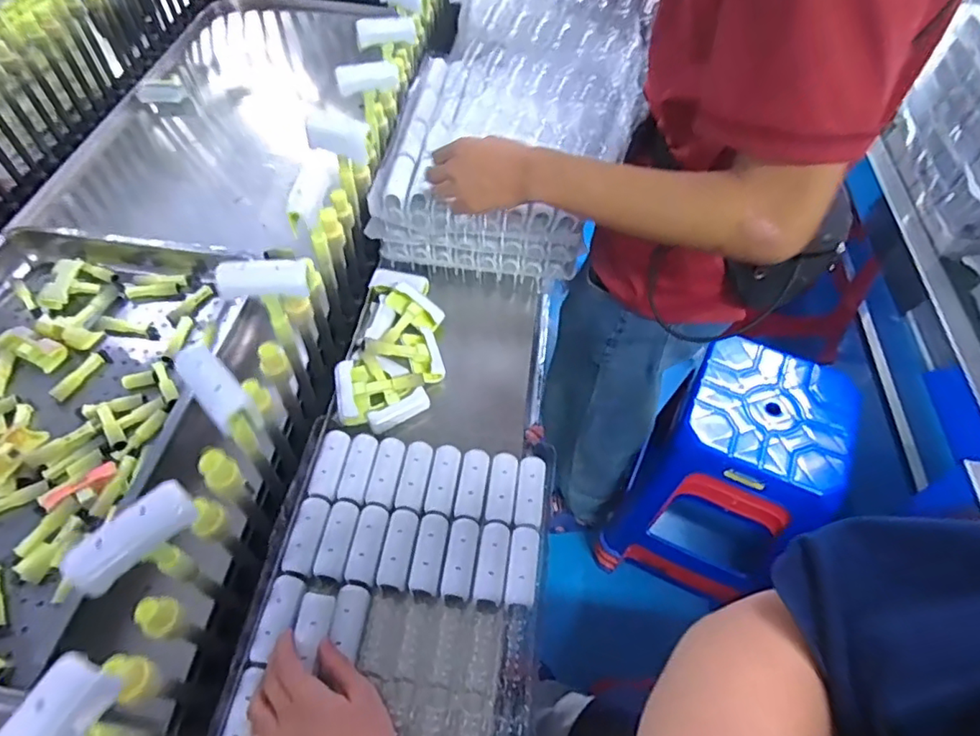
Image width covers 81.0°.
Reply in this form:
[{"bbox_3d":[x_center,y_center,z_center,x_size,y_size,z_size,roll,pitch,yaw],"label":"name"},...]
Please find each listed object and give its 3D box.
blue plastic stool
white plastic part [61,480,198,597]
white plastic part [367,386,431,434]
[{"bbox_3d":[0.478,0.235,1.211,0.322,0.510,0.343,31,58,19],"label":"blue plastic stool"},{"bbox_3d":[-0.229,0.108,0.371,0.025,0.031,0.076,29,58,18],"label":"white plastic part"},{"bbox_3d":[-0.110,0.053,0.706,0.078,0.016,0.026,-26,59,-20],"label":"white plastic part"}]

